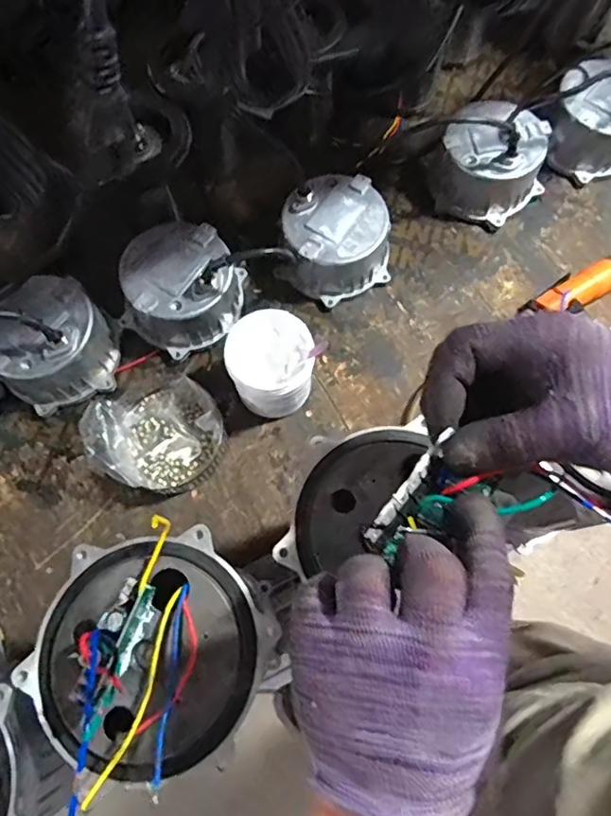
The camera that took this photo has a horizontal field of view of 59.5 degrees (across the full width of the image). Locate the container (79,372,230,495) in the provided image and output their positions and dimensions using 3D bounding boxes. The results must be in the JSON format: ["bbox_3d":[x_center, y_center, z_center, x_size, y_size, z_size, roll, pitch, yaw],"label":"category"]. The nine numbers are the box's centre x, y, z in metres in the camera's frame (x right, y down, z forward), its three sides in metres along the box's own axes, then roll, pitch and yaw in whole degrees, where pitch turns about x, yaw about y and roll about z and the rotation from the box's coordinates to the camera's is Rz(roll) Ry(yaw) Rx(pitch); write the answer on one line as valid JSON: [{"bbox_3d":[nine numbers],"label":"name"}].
[{"bbox_3d":[-0.172,0.027,0.621,0.141,0.070,0.138,0,71,0],"label":"container"}]

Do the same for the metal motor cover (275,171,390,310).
[{"bbox_3d":[0.043,-0.218,0.692,0.142,0.089,0.145,26,73,9],"label":"metal motor cover"}]

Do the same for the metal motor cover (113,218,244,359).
[{"bbox_3d":[-0.154,-0.151,0.666,0.137,0.089,0.147,29,74,10],"label":"metal motor cover"}]

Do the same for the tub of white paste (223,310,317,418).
[{"bbox_3d":[-0.039,-0.047,0.627,0.094,0.103,0.096,0,71,0],"label":"tub of white paste"}]

